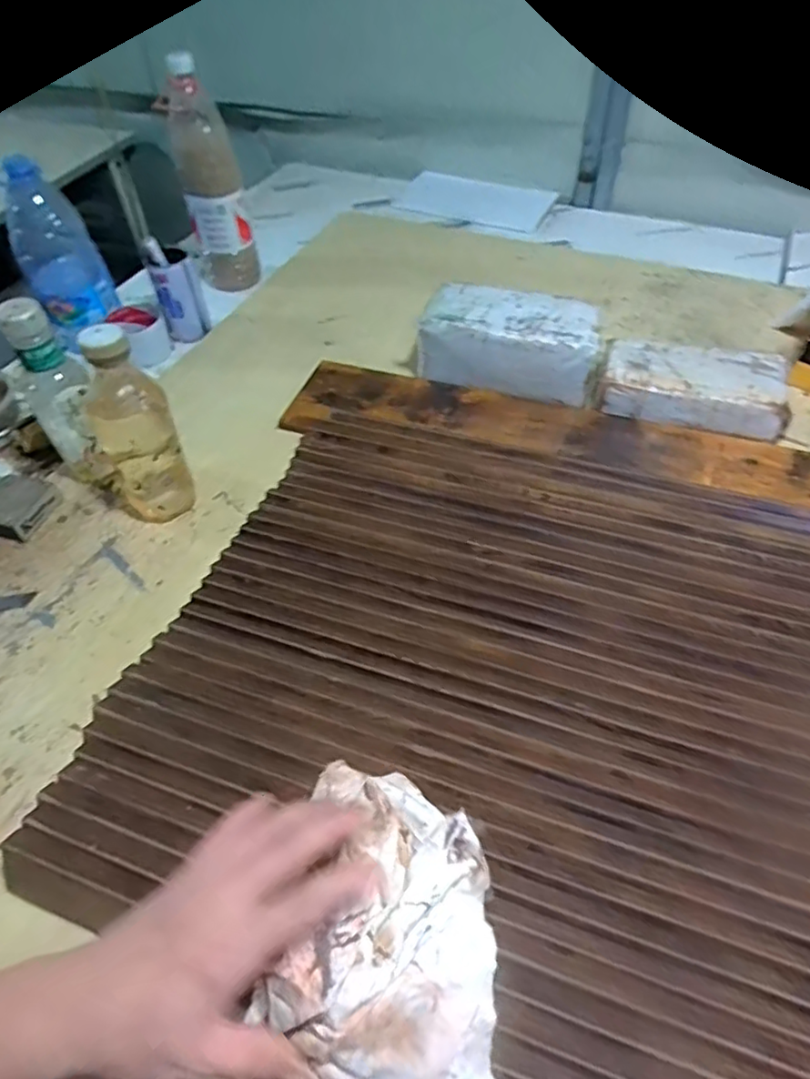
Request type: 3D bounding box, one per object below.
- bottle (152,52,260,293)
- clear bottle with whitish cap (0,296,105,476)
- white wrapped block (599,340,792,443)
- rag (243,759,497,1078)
[{"bbox_3d":[-0.282,-0.516,0.908,0.094,0.290,0.091,-16,52,-10],"label":"bottle"},{"bbox_3d":[-0.360,-0.153,0.644,0.063,0.188,0.055,-24,54,-18],"label":"clear bottle with whitish cap"},{"bbox_3d":[0.340,-0.181,0.739,0.206,0.054,0.109,10,51,10],"label":"white wrapped block"},{"bbox_3d":[-0.003,0.230,0.365,0.135,0.067,0.186,7,48,7],"label":"rag"}]

